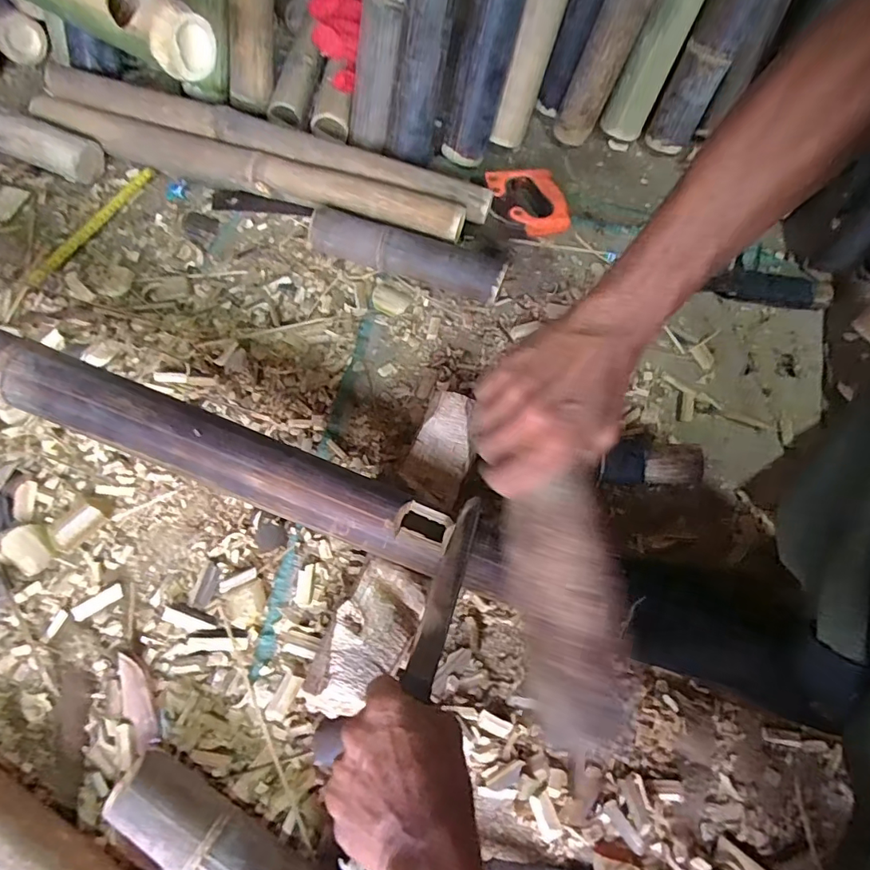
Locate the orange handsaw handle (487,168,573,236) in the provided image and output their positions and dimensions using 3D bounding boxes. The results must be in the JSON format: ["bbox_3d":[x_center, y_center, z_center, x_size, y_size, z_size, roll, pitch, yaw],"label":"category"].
[{"bbox_3d":[0.140,-0.342,0.750,0.101,0.031,0.116,-12,67,-7],"label":"orange handsaw handle"}]

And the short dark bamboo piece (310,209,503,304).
[{"bbox_3d":[-0.039,-0.237,0.684,0.262,0.060,0.052,18,67,5],"label":"short dark bamboo piece"}]

